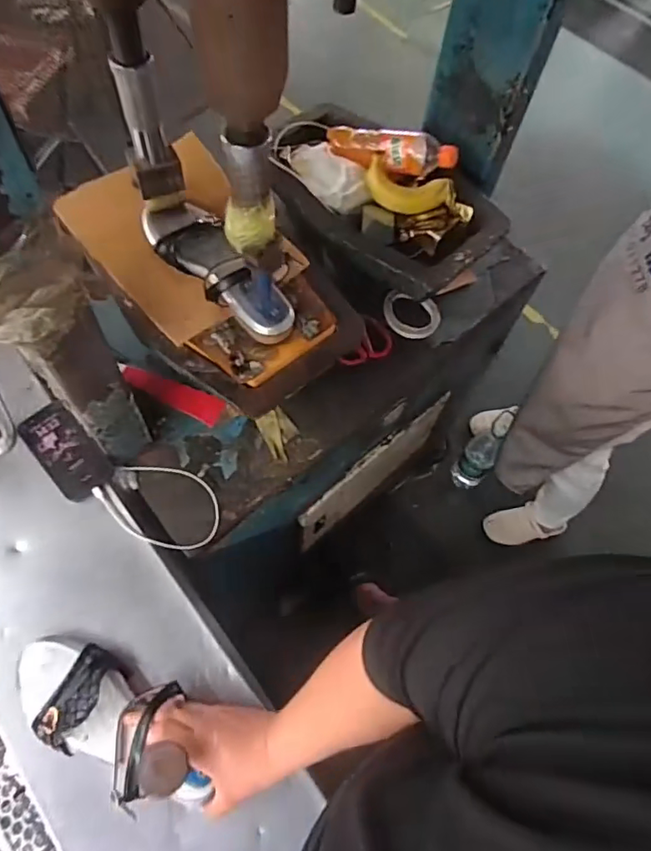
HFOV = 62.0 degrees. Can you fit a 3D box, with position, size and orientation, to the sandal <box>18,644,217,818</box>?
[{"bbox_3d":[-0.237,0.317,0.591,0.247,0.074,0.109,23,62,25],"label":"sandal"}]

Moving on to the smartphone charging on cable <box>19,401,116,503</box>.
[{"bbox_3d":[-0.365,0.031,0.762,0.072,0.015,0.157,-36,70,-20],"label":"smartphone charging on cable"}]

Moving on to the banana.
[{"bbox_3d":[0.156,-0.386,0.901,0.179,0.031,0.074,11,102,-11],"label":"banana"}]

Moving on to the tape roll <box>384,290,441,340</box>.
[{"bbox_3d":[0.155,-0.199,0.964,0.102,0.029,0.081,11,62,2],"label":"tape roll"}]

